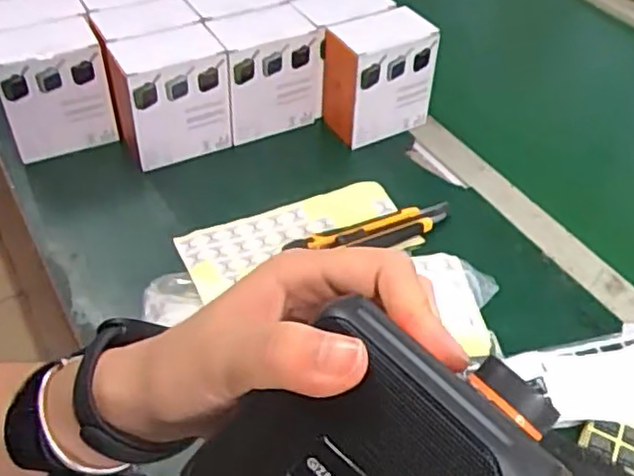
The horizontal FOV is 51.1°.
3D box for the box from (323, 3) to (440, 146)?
[{"bbox_3d":[0.063,-0.165,0.700,0.101,0.123,0.068,-22,51,-23],"label":"box"}]

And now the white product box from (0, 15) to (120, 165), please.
[{"bbox_3d":[-0.263,-0.147,0.659,0.098,0.114,0.068,-22,51,-23],"label":"white product box"}]

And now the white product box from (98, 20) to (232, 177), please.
[{"bbox_3d":[-0.147,-0.141,0.658,0.113,0.116,0.065,-23,51,-23],"label":"white product box"}]

